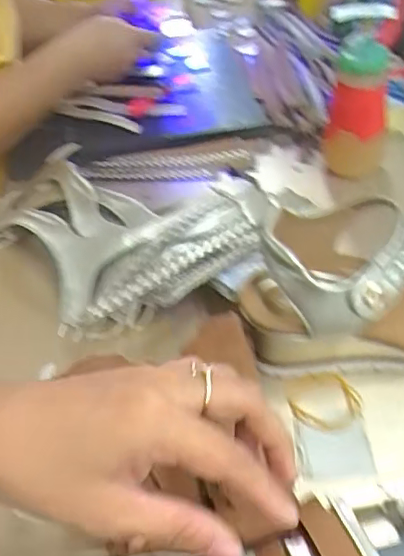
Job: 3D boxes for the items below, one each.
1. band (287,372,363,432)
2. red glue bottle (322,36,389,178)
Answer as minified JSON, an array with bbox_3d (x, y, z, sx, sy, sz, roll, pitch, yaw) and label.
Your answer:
[{"bbox_3d":[0.088,0.088,0.403,0.050,0.006,0.047,-5,44,1],"label":"band"},{"bbox_3d":[0.155,-0.167,0.561,0.057,0.134,0.073,5,45,11],"label":"red glue bottle"}]

